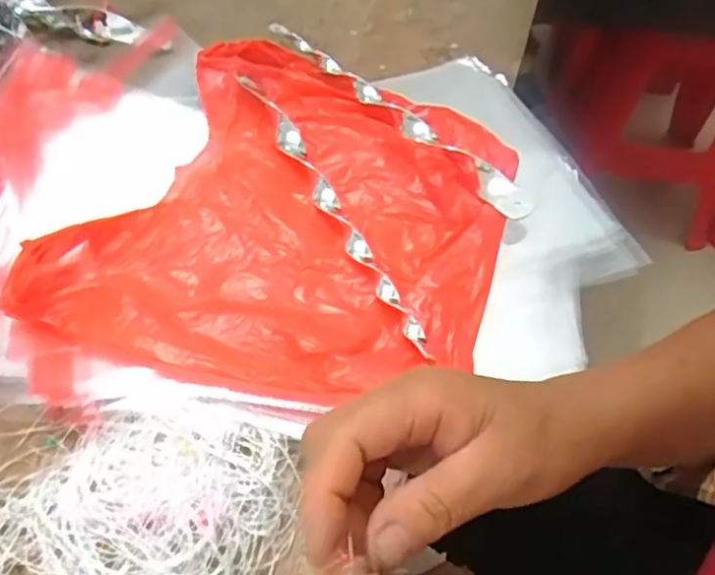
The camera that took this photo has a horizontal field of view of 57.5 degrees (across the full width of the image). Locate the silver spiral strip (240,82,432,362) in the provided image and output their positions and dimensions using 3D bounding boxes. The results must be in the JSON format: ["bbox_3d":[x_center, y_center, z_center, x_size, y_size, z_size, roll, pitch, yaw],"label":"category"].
[{"bbox_3d":[-0.023,-0.068,0.466,0.021,0.019,0.294,-23,60,-15],"label":"silver spiral strip"}]

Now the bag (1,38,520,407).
[{"bbox_3d":[-0.038,-0.056,0.446,0.267,0.028,0.286,19,58,12],"label":"bag"}]

